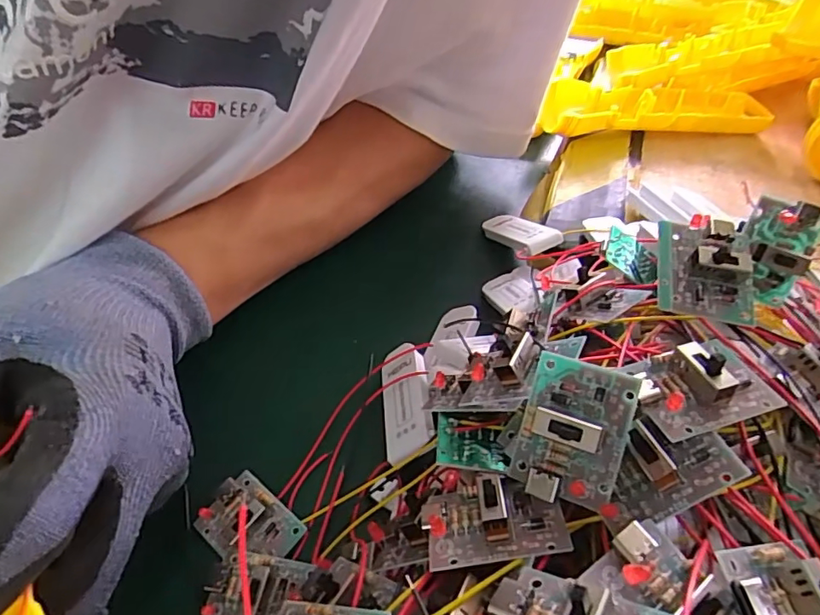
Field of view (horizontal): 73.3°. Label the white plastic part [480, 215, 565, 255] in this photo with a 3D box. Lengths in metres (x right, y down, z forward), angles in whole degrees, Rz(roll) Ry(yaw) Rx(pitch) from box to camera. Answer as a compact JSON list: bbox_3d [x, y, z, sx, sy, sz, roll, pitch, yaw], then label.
[{"bbox_3d":[0.059,-0.041,0.306,0.021,0.009,0.054,-19,27,-19],"label":"white plastic part"}]

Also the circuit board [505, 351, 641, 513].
[{"bbox_3d":[0.039,0.031,0.138,0.026,0.036,0.010,15,0,30],"label":"circuit board"}]

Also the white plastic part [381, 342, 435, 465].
[{"bbox_3d":[-0.002,0.037,0.229,0.022,0.004,0.058,-34,34,20],"label":"white plastic part"}]

